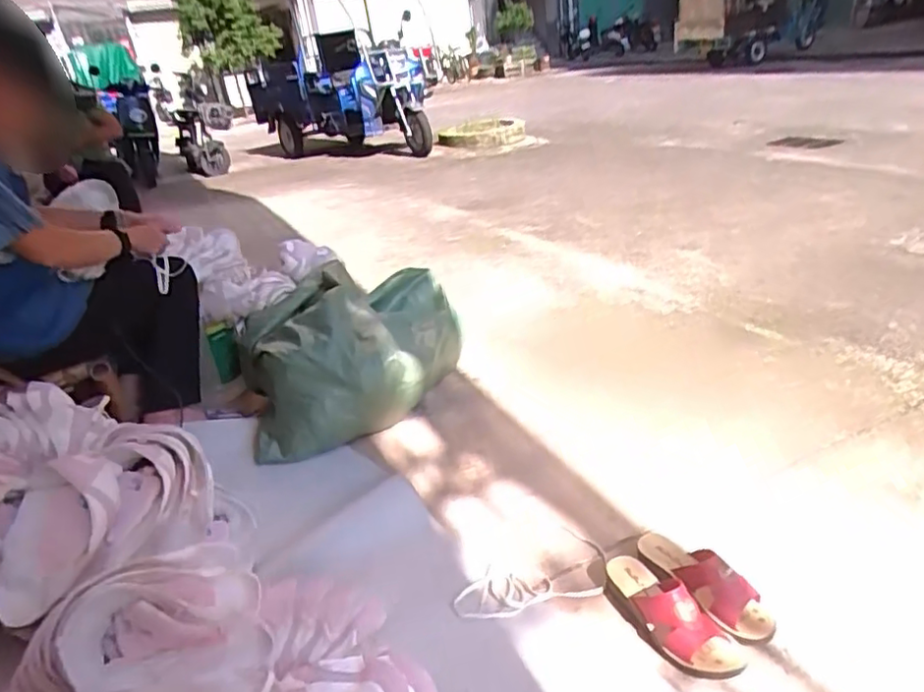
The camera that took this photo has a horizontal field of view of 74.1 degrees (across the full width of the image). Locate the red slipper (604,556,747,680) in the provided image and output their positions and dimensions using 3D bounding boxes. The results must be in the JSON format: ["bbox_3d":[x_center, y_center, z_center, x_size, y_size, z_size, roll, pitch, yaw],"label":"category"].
[{"bbox_3d":[0.294,0.382,0.892,0.078,0.082,0.228,-17,28,-22],"label":"red slipper"}]

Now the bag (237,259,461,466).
[{"bbox_3d":[-0.267,-0.004,1.528,0.497,0.309,0.563,-3,26,4],"label":"bag"}]

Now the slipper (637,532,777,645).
[{"bbox_3d":[0.357,0.358,0.935,0.076,0.071,0.232,-20,30,-29],"label":"slipper"}]

